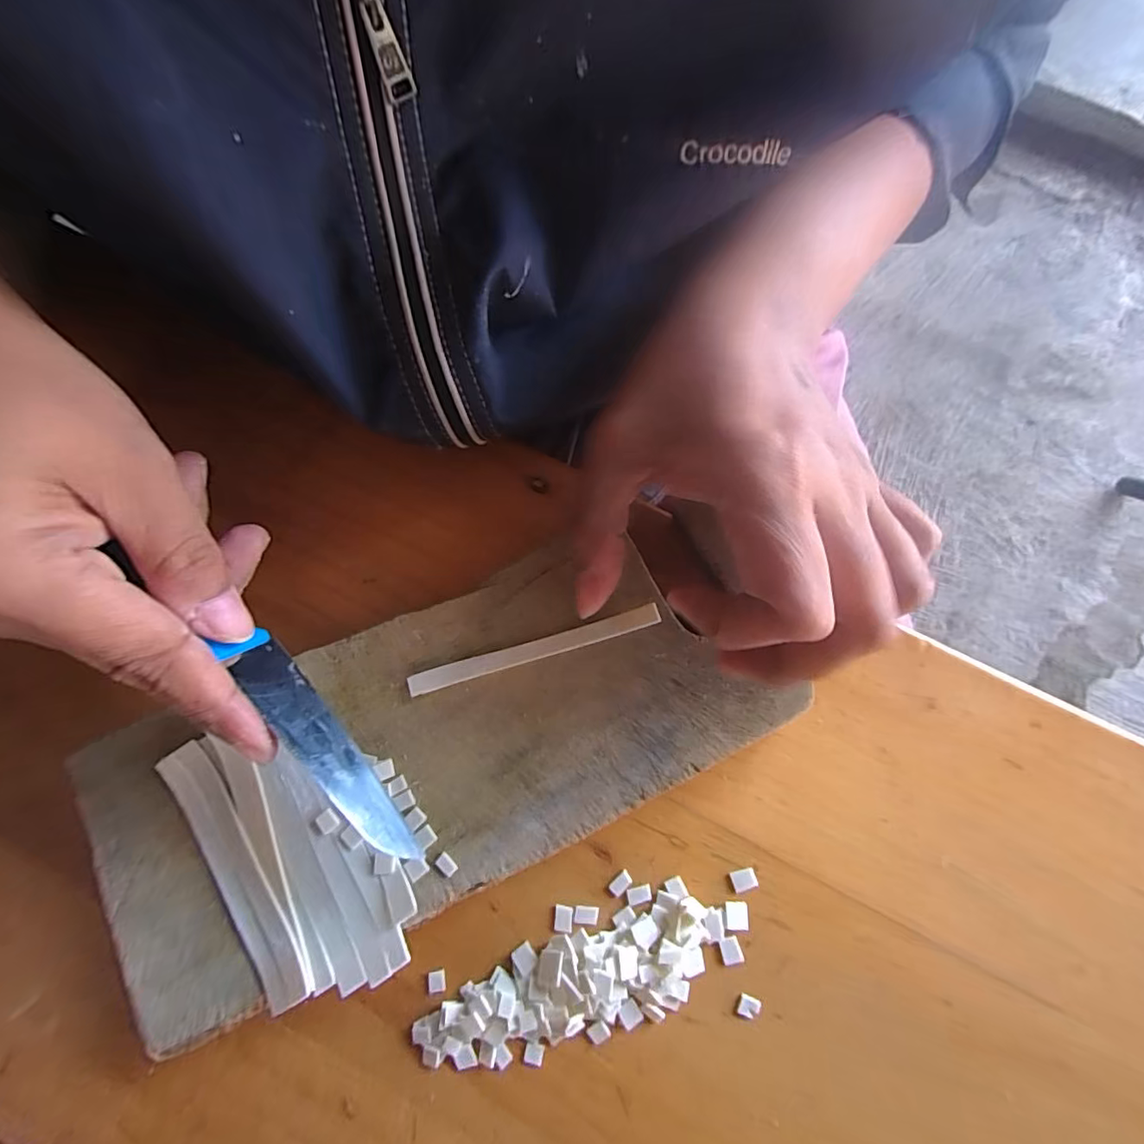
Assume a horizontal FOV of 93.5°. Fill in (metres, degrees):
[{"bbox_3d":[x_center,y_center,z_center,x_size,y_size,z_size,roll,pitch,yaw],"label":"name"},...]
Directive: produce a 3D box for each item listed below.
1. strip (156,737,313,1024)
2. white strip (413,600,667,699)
[{"bbox_3d":[-0.115,0.101,0.181,0.017,0.004,0.090,-34,79,1],"label":"strip"},{"bbox_3d":[-0.014,0.029,0.196,0.092,0.006,0.008,-16,80,-2],"label":"white strip"}]

